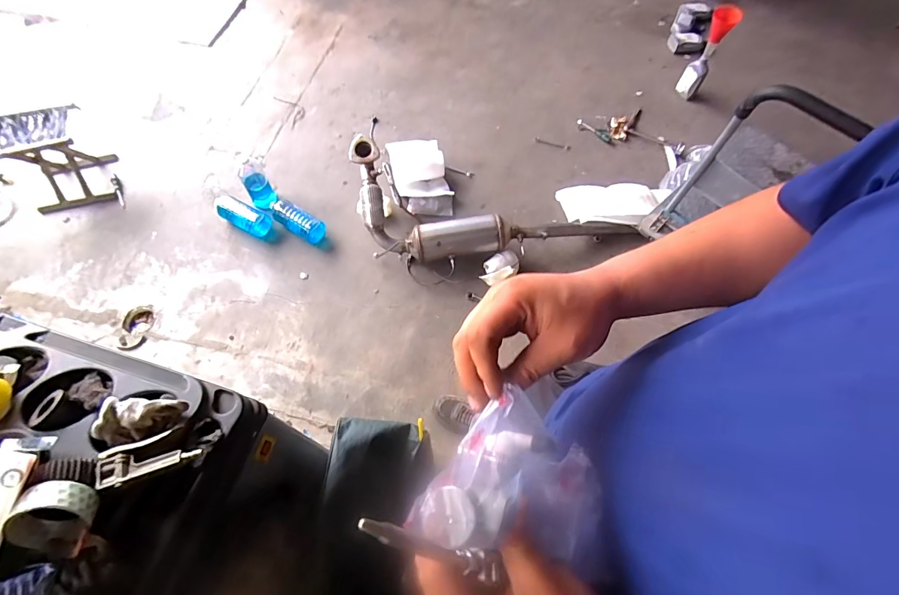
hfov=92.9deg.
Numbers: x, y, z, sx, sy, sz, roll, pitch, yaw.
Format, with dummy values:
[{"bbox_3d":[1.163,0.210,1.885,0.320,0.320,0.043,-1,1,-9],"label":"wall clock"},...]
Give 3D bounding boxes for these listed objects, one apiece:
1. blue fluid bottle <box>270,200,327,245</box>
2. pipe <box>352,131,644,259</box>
[{"bbox_3d":[-0.598,-0.299,1.661,0.262,0.069,0.075,29,65,12],"label":"blue fluid bottle"},{"bbox_3d":[0.136,-0.280,1.596,1.118,0.233,0.369,14,63,4],"label":"pipe"}]

